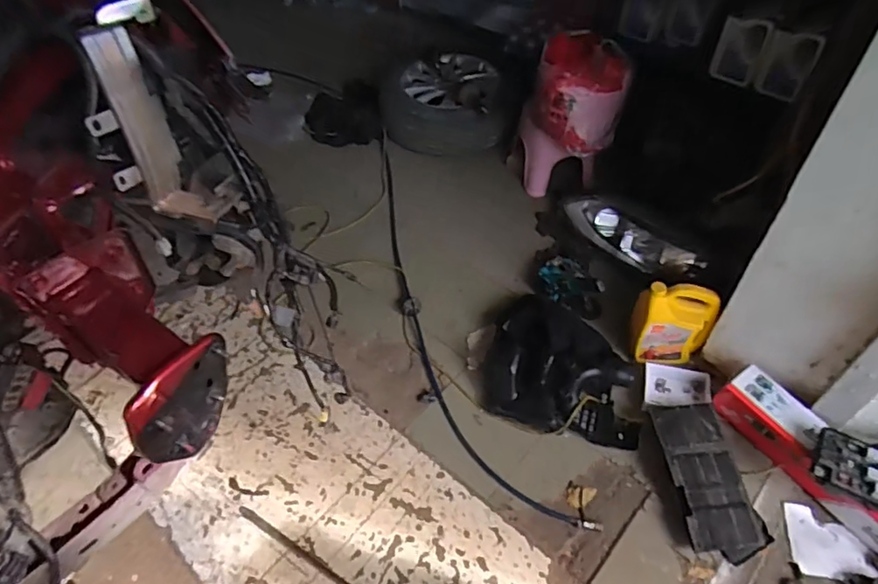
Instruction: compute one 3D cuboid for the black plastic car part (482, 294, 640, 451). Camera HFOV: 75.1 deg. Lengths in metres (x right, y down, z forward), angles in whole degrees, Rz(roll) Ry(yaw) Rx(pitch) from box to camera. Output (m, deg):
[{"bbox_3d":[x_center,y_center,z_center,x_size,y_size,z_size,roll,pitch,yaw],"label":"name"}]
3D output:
[{"bbox_3d":[0.357,0.213,1.610,0.432,0.216,0.349,12,53,10],"label":"black plastic car part"}]

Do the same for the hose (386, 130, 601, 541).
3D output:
[{"bbox_3d":[-0.031,-0.002,1.905,0.264,0.034,1.712,-18,53,-12],"label":"hose"}]

